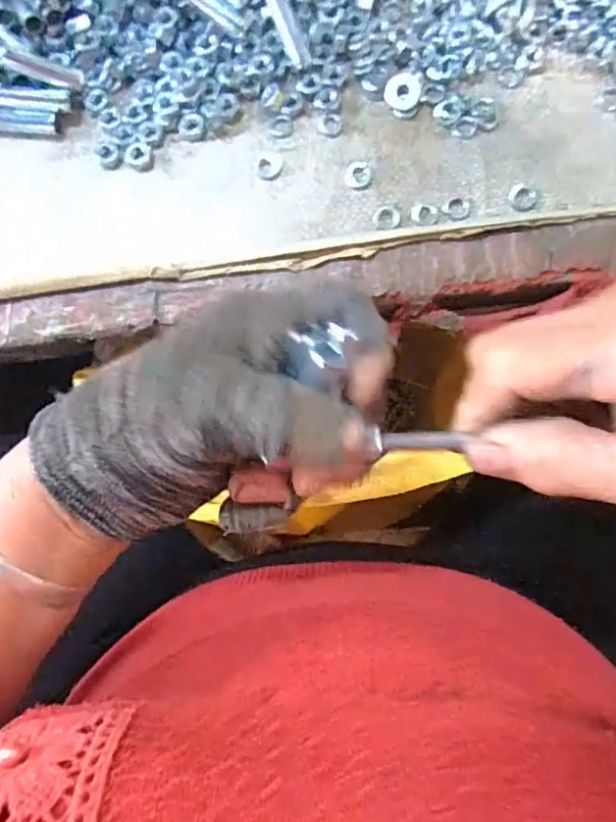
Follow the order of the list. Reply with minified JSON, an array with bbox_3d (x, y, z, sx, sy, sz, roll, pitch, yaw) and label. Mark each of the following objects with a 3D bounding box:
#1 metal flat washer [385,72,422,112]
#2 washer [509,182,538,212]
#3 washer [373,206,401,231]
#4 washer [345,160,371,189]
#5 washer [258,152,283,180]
[{"bbox_3d":[0.052,-0.177,0.324,0.020,0.004,0.020,0,82,3],"label":"metal flat washer"},{"bbox_3d":[0.115,-0.115,0.312,0.015,0.004,0.014,0,82,3],"label":"washer"},{"bbox_3d":[0.043,-0.105,0.318,0.015,0.004,0.015,0,82,3],"label":"washer"},{"bbox_3d":[0.028,-0.130,0.321,0.014,0.004,0.015,1,82,4],"label":"washer"},{"bbox_3d":[-0.021,-0.137,0.327,0.013,0.004,0.015,12,83,5],"label":"washer"}]

